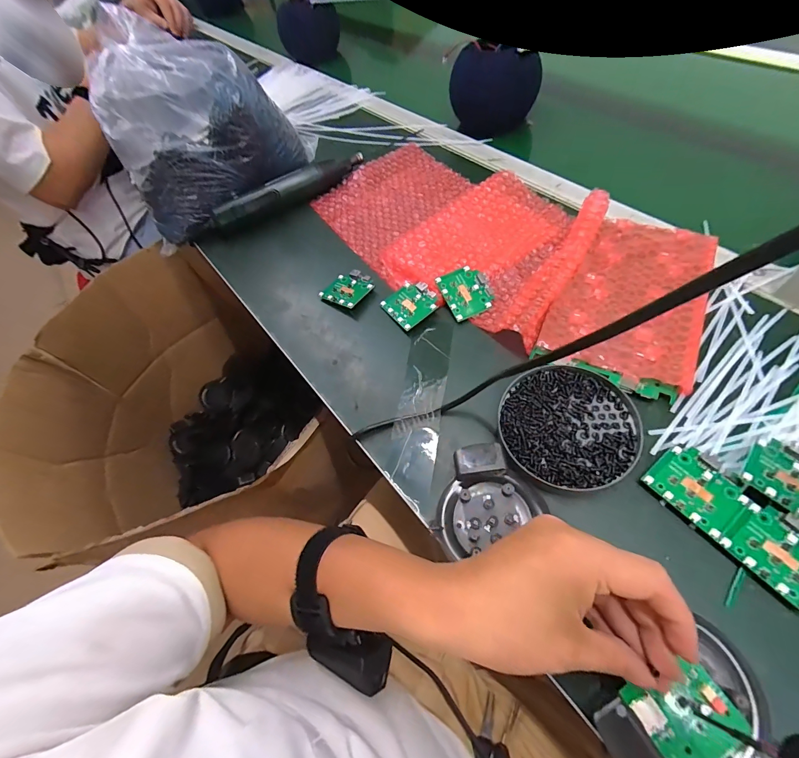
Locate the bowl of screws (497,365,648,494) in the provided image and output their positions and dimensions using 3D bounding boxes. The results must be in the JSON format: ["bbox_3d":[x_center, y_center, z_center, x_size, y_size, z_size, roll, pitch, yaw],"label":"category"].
[{"bbox_3d":[0.147,0.043,0.321,0.110,0.027,0.109,-2,56,3],"label":"bowl of screws"}]

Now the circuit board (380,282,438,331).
[{"bbox_3d":[0.013,-0.087,0.417,0.053,0.006,0.056,-40,56,-5],"label":"circuit board"}]

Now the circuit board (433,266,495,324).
[{"bbox_3d":[0.075,-0.099,0.409,0.053,0.005,0.059,-25,74,-9],"label":"circuit board"}]

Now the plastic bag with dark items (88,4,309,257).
[{"bbox_3d":[-0.268,-0.365,0.523,0.260,0.189,0.179,-23,60,-4],"label":"plastic bag with dark items"}]

